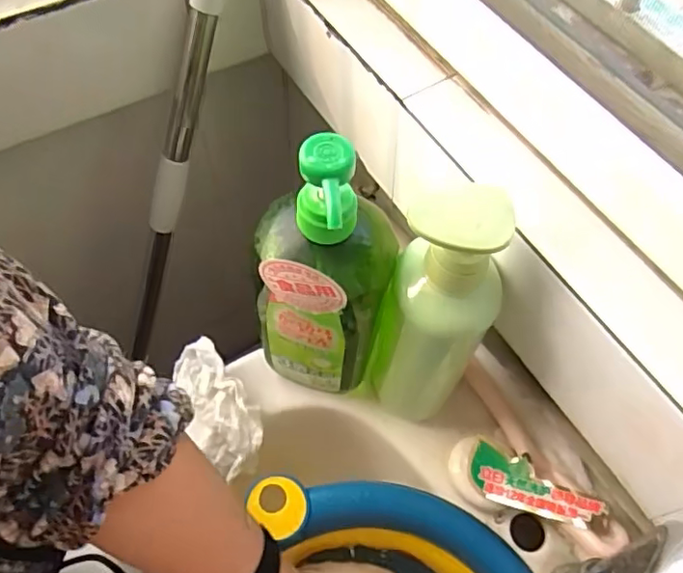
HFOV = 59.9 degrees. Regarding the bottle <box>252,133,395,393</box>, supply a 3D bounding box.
[{"bbox_3d":[-0.012,-0.003,0.424,0.092,0.269,0.073,16,62,9],"label":"bottle"}]

